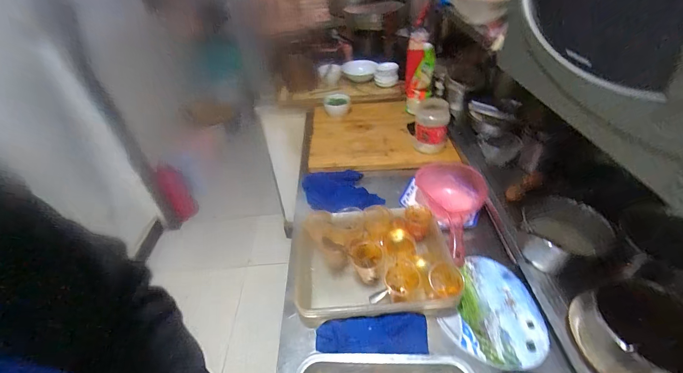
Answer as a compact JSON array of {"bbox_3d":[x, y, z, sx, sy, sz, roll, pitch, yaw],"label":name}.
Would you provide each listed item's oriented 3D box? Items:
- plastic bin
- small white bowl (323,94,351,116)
[{"bbox_3d":[0.060,0.158,0.670,0.313,0.088,0.246,-3,40,2],"label":"plastic bin"},{"bbox_3d":[-0.016,-0.314,1.202,0.097,0.056,0.097,-3,40,2],"label":"small white bowl"}]

